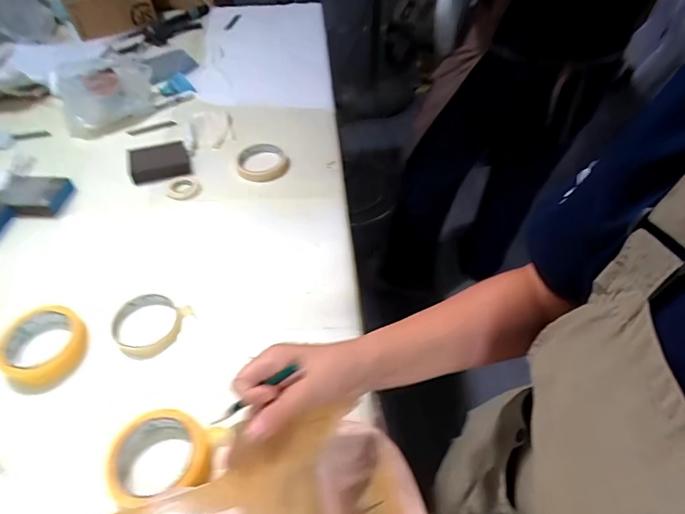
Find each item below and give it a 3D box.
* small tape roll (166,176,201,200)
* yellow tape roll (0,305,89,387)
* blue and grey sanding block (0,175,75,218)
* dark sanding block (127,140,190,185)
[{"bbox_3d":[-0.266,-0.114,0.735,0.055,0.019,0.046,4,51,3],"label":"small tape roll"},{"bbox_3d":[-0.370,0.105,0.536,0.093,0.037,0.093,0,50,0],"label":"yellow tape roll"},{"bbox_3d":[-0.505,-0.101,0.708,0.115,0.020,0.083,0,50,0],"label":"blue and grey sanding block"},{"bbox_3d":[-0.319,-0.166,0.754,0.097,0.023,0.074,-16,52,-13],"label":"dark sanding block"}]

